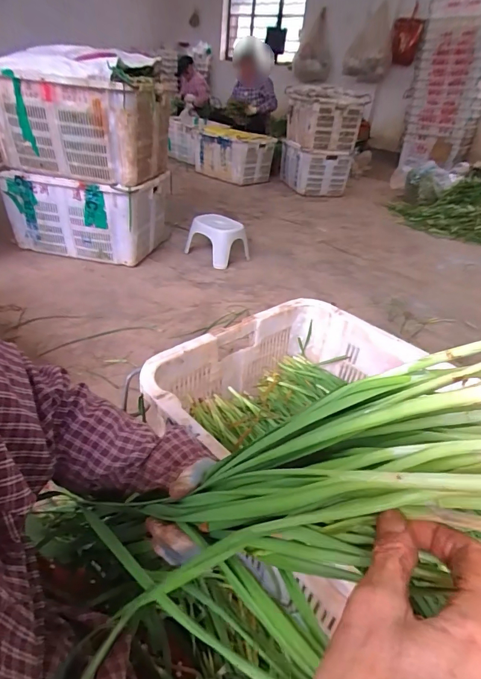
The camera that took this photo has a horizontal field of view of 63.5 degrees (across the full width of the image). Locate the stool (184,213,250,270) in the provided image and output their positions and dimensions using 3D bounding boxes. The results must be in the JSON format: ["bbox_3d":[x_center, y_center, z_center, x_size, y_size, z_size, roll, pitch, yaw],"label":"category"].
[{"bbox_3d":[-0.118,-0.497,1.923,0.273,0.187,0.215,28,39,29],"label":"stool"}]

